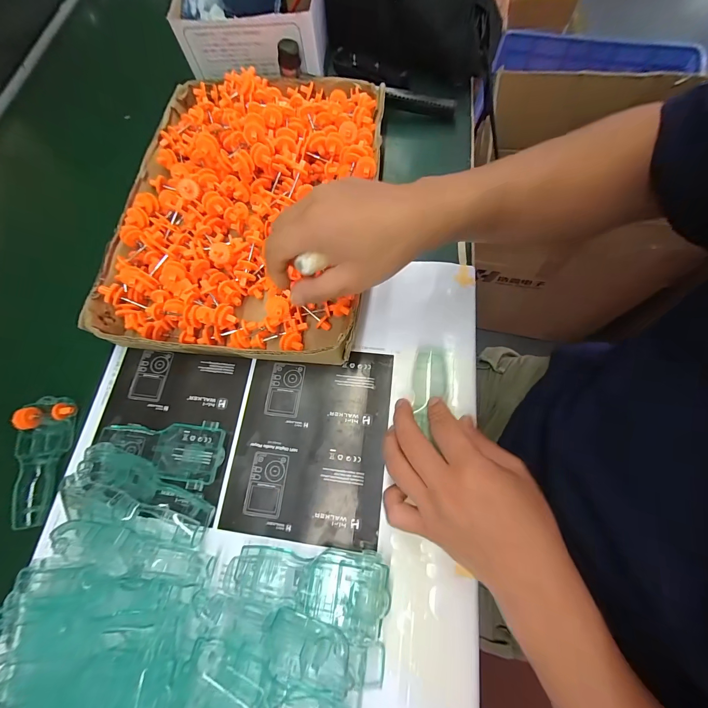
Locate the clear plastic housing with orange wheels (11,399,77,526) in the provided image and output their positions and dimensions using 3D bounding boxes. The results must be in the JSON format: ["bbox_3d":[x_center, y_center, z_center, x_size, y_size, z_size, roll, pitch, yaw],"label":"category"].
[{"bbox_3d":[-0.329,0.107,0.323,0.056,0.018,0.124,0,71,6],"label":"clear plastic housing with orange wheels"}]

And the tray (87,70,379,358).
[{"bbox_3d":[-0.119,-0.179,0.356,0.280,0.058,0.371,5,72,8],"label":"tray"}]

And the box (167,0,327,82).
[{"bbox_3d":[-0.135,-0.446,0.421,0.187,0.074,0.128,-2,71,5],"label":"box"}]

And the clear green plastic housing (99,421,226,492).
[{"bbox_3d":[-0.187,0.092,0.302,0.127,0.018,0.058,4,72,7],"label":"clear green plastic housing"}]

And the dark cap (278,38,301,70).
[{"bbox_3d":[-0.083,-0.378,0.399,0.027,0.028,0.030,-12,70,2],"label":"dark cap"}]

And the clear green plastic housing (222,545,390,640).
[{"bbox_3d":[-0.039,0.185,0.251,0.132,0.031,0.050,3,71,6],"label":"clear green plastic housing"}]

